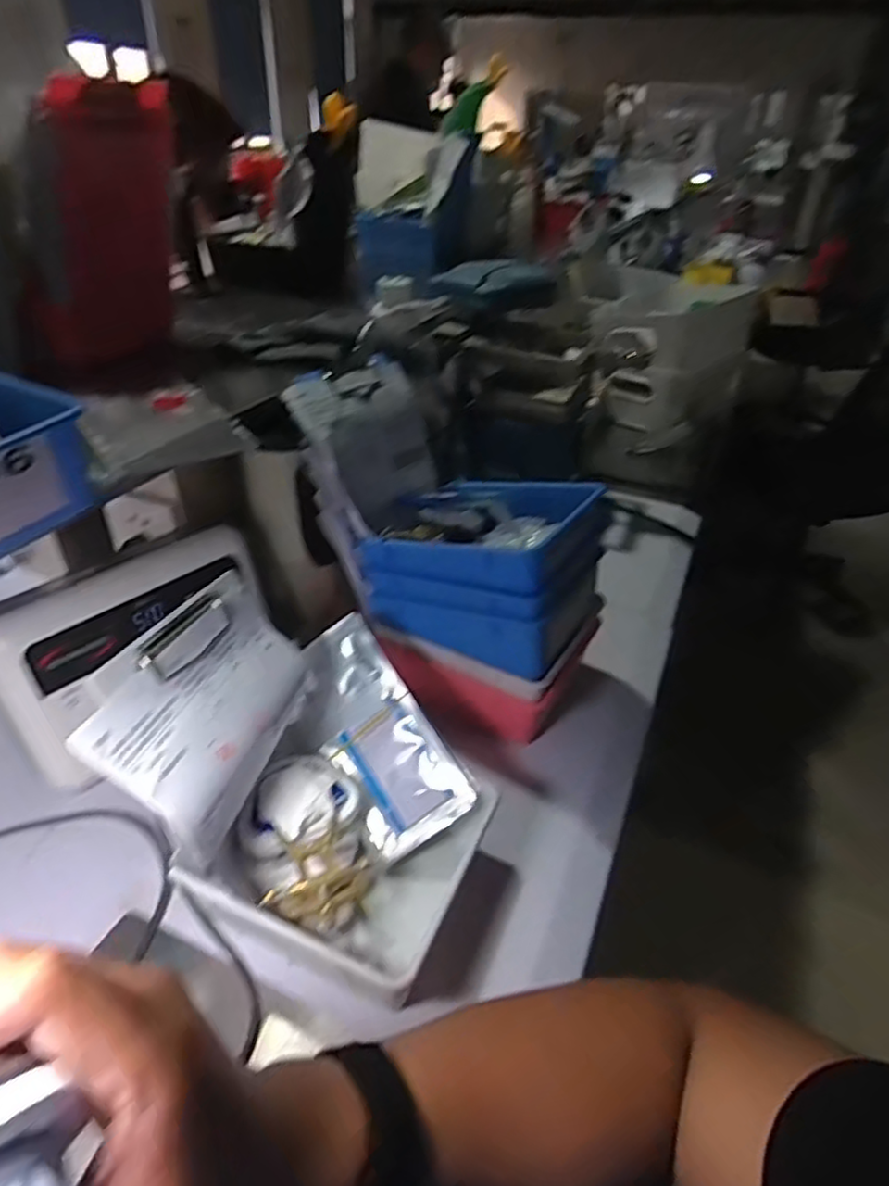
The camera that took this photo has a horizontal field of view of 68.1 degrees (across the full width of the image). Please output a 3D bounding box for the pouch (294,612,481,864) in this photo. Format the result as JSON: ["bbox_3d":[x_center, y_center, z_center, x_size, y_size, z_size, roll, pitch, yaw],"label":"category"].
[{"bbox_3d":[-0.056,0.109,0.499,0.090,0.010,0.170,-37,74,6],"label":"pouch"}]

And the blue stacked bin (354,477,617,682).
[{"bbox_3d":[0.039,-0.033,0.582,0.179,0.104,0.146,20,39,22],"label":"blue stacked bin"}]

